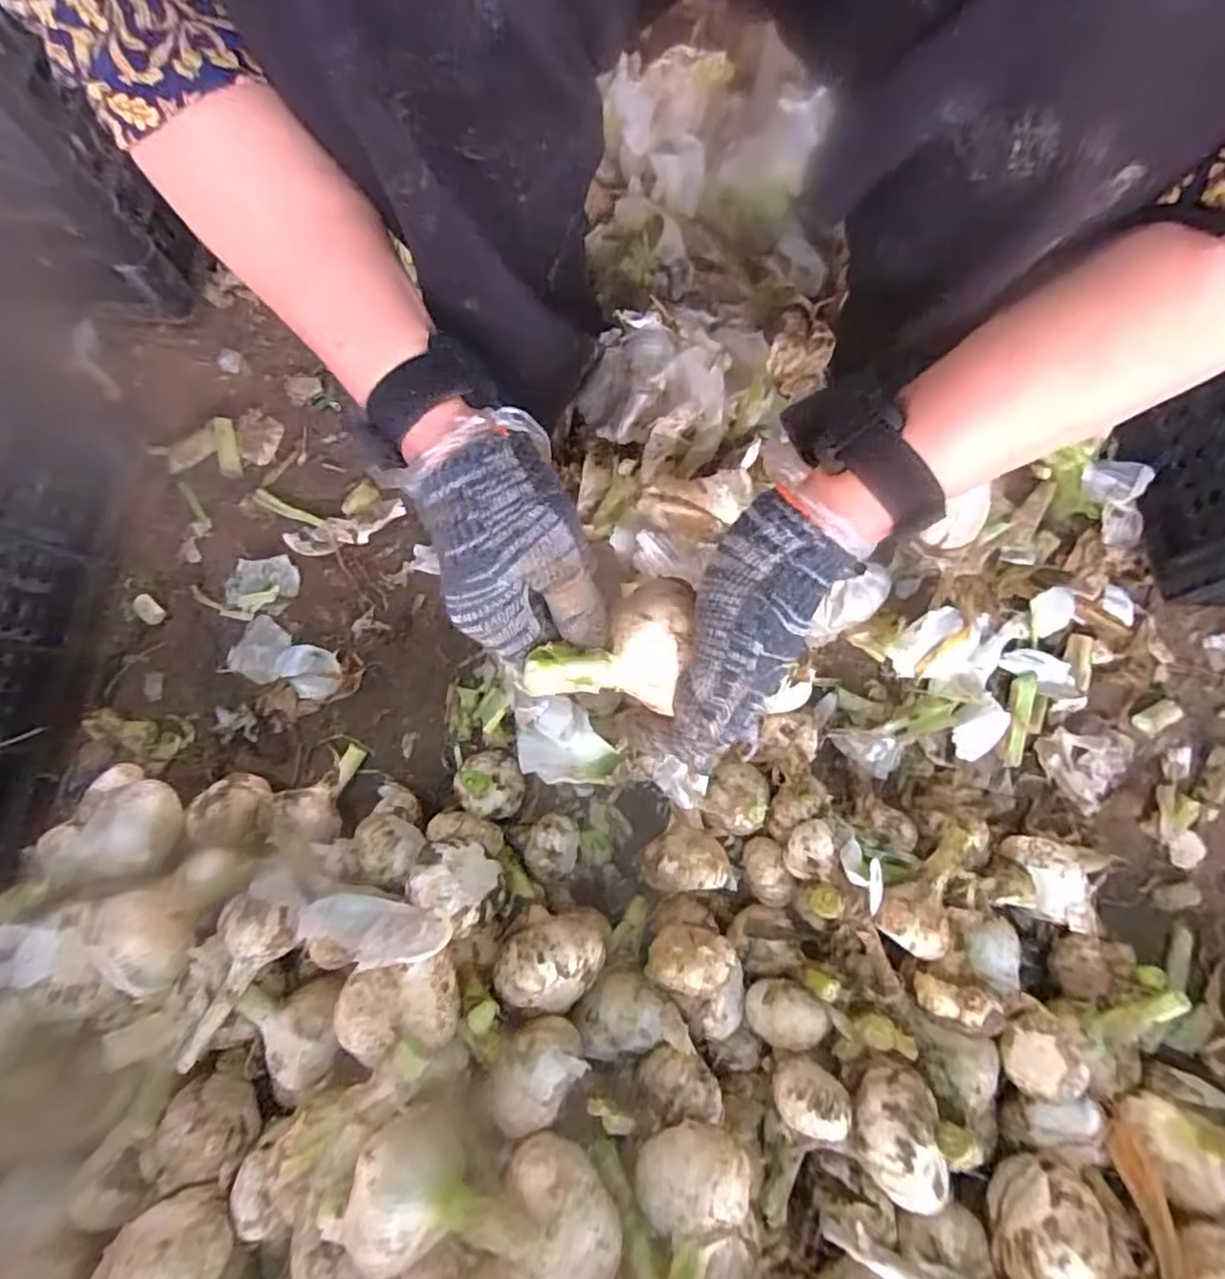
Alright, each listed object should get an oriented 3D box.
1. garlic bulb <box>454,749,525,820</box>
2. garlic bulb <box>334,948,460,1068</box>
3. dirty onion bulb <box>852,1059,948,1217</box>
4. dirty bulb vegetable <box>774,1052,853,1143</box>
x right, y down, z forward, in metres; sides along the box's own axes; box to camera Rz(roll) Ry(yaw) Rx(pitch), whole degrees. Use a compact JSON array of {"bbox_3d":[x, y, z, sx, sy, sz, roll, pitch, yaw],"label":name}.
[{"bbox_3d":[-0.087,0.101,0.438,0.050,0.032,0.044,22,79,6],"label":"garlic bulb"},{"bbox_3d":[-0.108,0.187,0.316,0.050,0.035,0.043,-10,78,-1],"label":"garlic bulb"},{"bbox_3d":[0.155,0.272,0.337,0.040,0.033,0.065,-3,78,1],"label":"dirty onion bulb"},{"bbox_3d":[0.110,0.256,0.346,0.039,0.028,0.033,31,80,8],"label":"dirty bulb vegetable"}]

